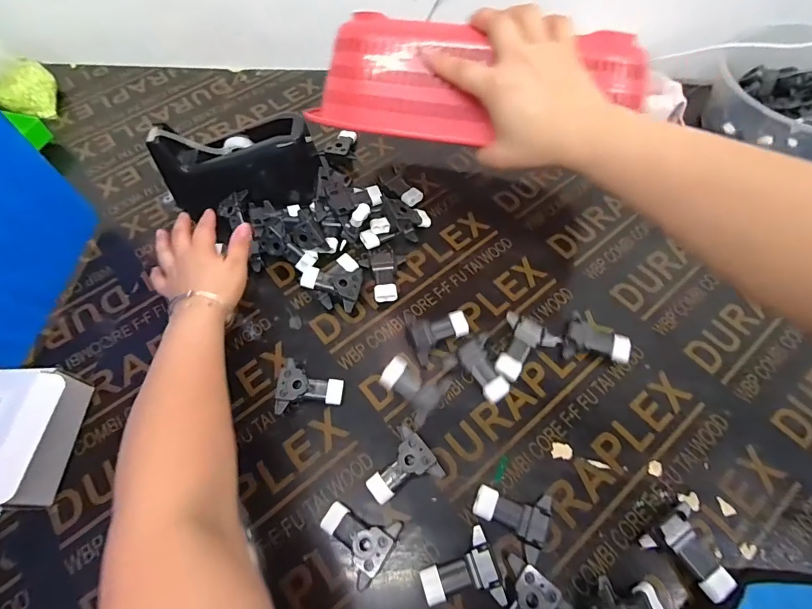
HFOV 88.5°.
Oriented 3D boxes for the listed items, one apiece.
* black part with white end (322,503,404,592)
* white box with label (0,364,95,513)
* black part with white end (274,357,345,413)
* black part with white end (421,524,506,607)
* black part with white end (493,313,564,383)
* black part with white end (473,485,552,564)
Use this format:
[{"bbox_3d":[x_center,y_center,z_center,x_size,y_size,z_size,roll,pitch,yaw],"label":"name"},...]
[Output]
[{"bbox_3d":[-0.042,0.202,0.369,0.064,0.024,0.055,35,67,19],"label":"black part with white end"},{"bbox_3d":[-0.383,0.124,0.397,0.114,0.074,0.140,-2,61,0],"label":"white box with label"},{"bbox_3d":[-0.099,0.089,0.432,0.062,0.028,0.050,6,61,5],"label":"black part with white end"},{"bbox_3d":[0.046,0.228,0.352,0.065,0.024,0.054,-15,61,-7],"label":"black part with white end"},{"bbox_3d":[0.126,0.050,0.447,0.061,0.027,0.070,26,65,15],"label":"black part with white end"},{"bbox_3d":[0.094,0.187,0.374,0.064,0.021,0.053,23,64,14],"label":"black part with white end"}]

